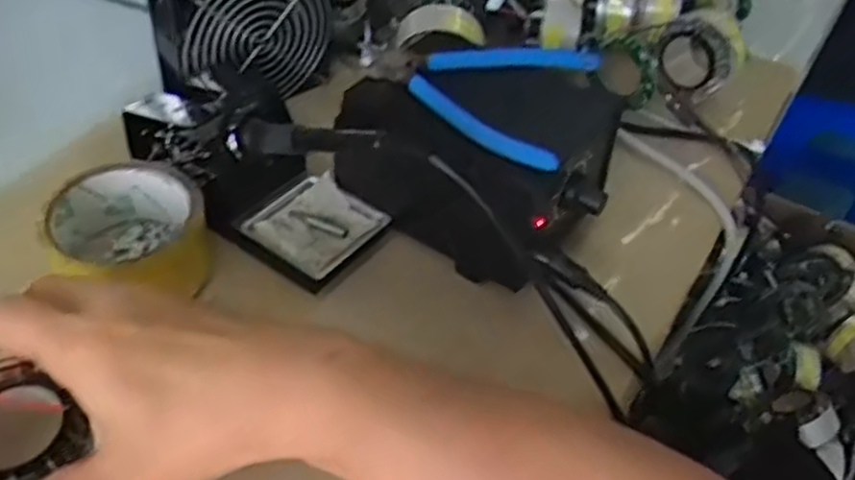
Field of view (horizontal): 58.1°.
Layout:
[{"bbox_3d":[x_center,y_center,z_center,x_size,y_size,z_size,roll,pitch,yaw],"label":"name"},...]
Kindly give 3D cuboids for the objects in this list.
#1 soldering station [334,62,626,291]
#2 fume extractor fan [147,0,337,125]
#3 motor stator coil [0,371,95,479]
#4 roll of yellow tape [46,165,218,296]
[{"bbox_3d":[0.034,-0.055,0.474,0.150,0.094,0.122,33,49,25],"label":"soldering station"},{"bbox_3d":[-0.121,-0.155,0.531,0.065,0.099,0.138,36,51,27],"label":"fume extractor fan"},{"bbox_3d":[-0.182,0.085,0.340,0.057,0.022,0.046,-29,89,-7],"label":"motor stator coil"},{"bbox_3d":[-0.169,0.000,0.440,0.085,0.046,0.090,-6,45,-14],"label":"roll of yellow tape"}]

